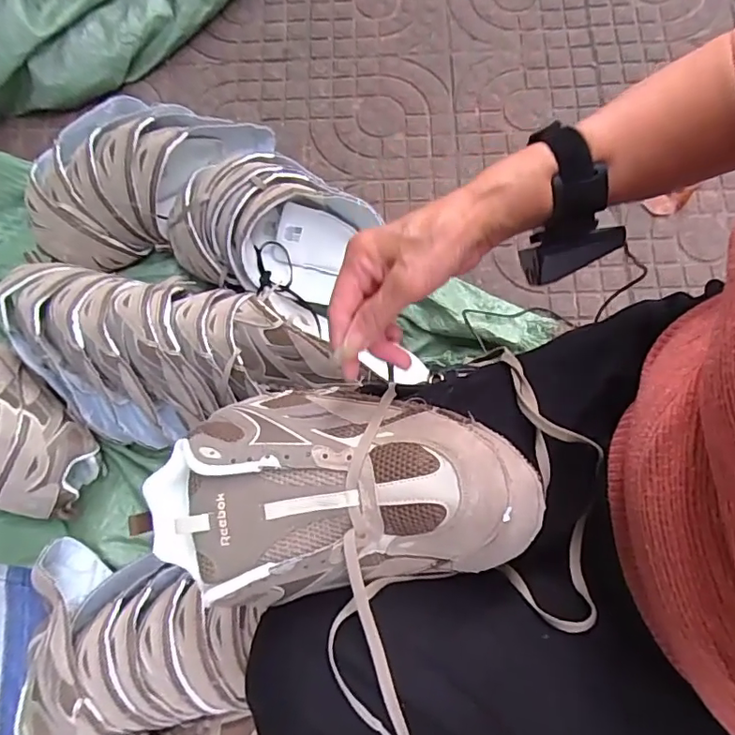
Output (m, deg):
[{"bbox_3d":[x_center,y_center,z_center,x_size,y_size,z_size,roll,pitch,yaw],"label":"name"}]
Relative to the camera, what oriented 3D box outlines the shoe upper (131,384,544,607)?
[{"bbox_3d":[-0.025,0.079,0.366,0.266,0.075,0.147,-8,75,-4],"label":"shoe upper"}]

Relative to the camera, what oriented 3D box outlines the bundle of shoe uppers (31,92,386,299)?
[{"bbox_3d":[-0.231,-0.249,0.753,0.424,0.159,0.261,9,77,6],"label":"bundle of shoe uppers"}]

